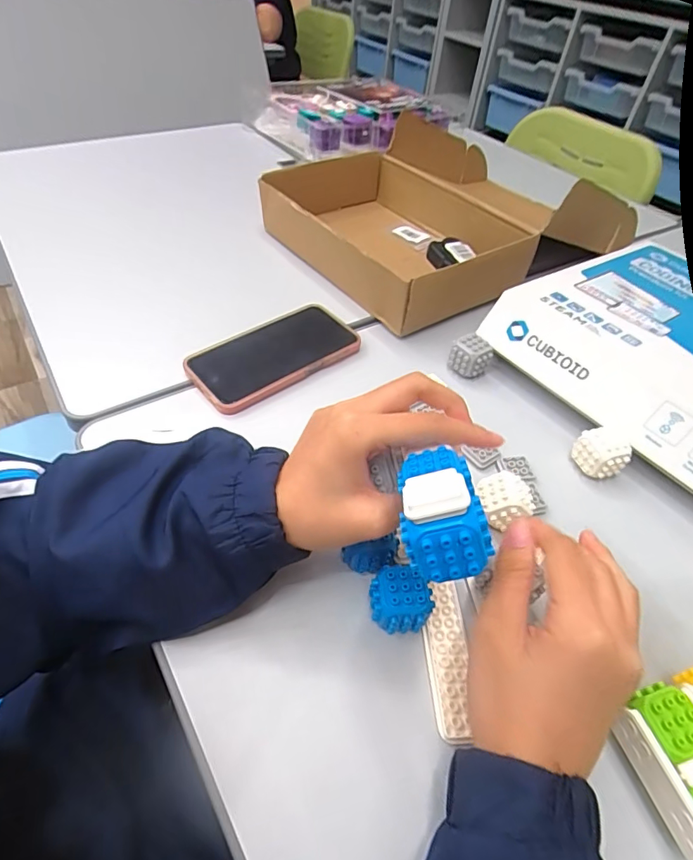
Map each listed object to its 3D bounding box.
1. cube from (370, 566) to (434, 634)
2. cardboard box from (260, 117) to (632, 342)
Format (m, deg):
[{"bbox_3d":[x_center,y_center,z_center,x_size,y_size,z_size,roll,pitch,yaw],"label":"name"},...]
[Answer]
[{"bbox_3d":[0.033,0.110,0.296,0.035,0.033,0.031,2,48,-5],"label":"cube"},{"bbox_3d":[0.144,-0.308,0.643,0.440,0.112,0.316,-25,55,-26],"label":"cardboard box"}]

